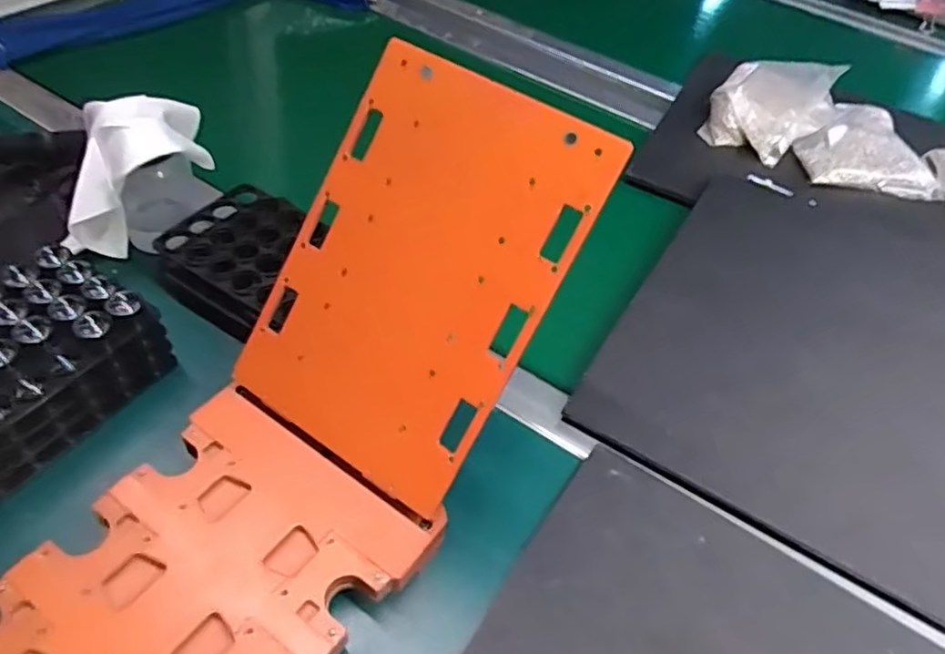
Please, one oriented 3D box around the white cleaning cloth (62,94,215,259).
[{"bbox_3d":[-0.269,-0.119,0.509,0.080,0.073,0.137,40,97,26],"label":"white cleaning cloth"}]

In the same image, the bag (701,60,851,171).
[{"bbox_3d":[0.345,-0.261,0.763,0.120,0.042,0.164,36,54,23],"label":"bag"}]

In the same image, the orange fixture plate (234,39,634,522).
[{"bbox_3d":[-0.035,-0.027,0.383,0.153,0.232,0.010,32,11,19],"label":"orange fixture plate"}]

